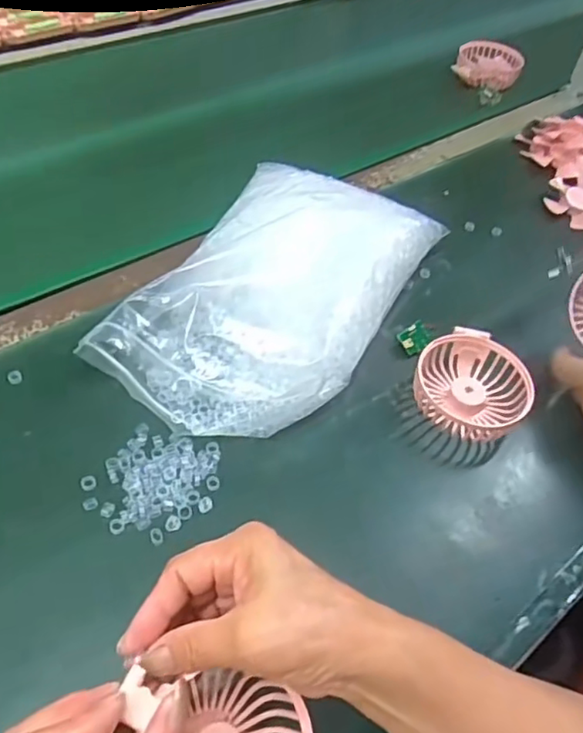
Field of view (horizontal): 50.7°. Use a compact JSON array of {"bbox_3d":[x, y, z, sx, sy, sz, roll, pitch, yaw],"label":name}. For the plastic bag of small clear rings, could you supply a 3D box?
[{"bbox_3d":[-0.008,-0.069,0.509,0.177,0.067,0.293,24,51,14],"label":"plastic bag of small clear rings"}]

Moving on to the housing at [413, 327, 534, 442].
[{"bbox_3d":[0.142,0.013,0.488,0.083,0.033,0.090,10,49,2],"label":"housing"}]

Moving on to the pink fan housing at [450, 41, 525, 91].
[{"bbox_3d":[0.274,-0.419,0.859,0.089,0.033,0.091,17,50,9],"label":"pink fan housing"}]

